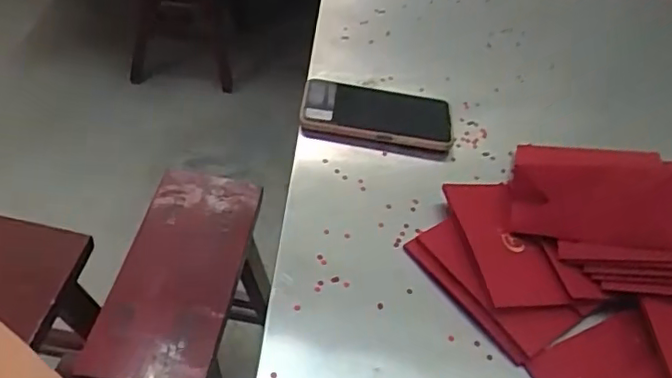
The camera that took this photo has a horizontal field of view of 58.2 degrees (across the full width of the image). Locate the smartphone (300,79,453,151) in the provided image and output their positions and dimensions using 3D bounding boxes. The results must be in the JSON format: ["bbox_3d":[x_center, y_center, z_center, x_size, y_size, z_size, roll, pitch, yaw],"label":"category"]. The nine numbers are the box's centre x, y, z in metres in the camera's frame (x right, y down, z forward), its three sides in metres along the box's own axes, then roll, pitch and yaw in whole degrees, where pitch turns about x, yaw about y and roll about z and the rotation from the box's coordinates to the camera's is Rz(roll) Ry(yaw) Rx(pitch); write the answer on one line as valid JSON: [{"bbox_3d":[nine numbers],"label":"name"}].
[{"bbox_3d":[0.046,-0.083,0.664,0.164,0.015,0.088,9,47,1],"label":"smartphone"}]

